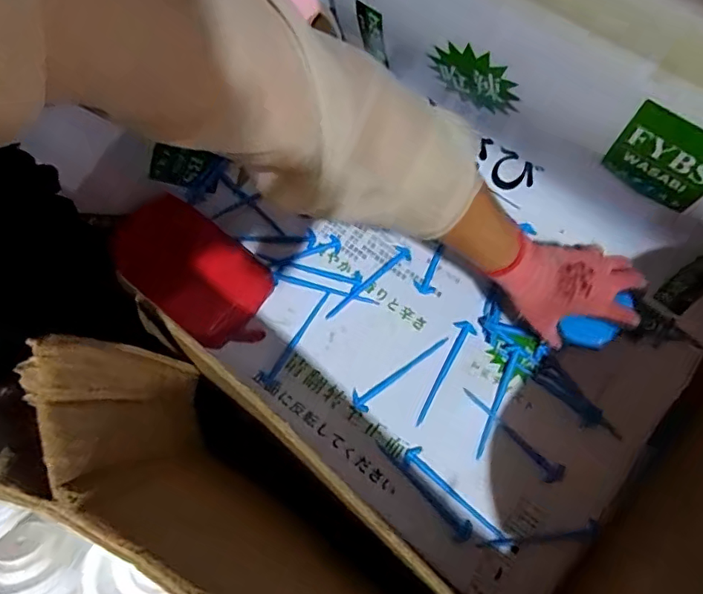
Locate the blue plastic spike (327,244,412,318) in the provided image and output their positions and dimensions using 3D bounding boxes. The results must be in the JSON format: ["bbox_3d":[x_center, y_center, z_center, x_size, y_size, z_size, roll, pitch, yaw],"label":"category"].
[{"bbox_3d":[0.023,-0.015,0.645,0.131,0.004,0.020,-43,78,-9],"label":"blue plastic spike"}]

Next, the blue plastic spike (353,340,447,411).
[{"bbox_3d":[0.057,0.089,0.619,0.134,0.005,0.023,-33,77,-7],"label":"blue plastic spike"}]

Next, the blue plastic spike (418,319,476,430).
[{"bbox_3d":[0.110,0.089,0.616,0.025,0.007,0.133,25,78,8],"label":"blue plastic spike"}]

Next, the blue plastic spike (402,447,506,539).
[{"bbox_3d":[0.112,0.218,0.582,0.132,0.006,0.026,40,80,11],"label":"blue plastic spike"}]

